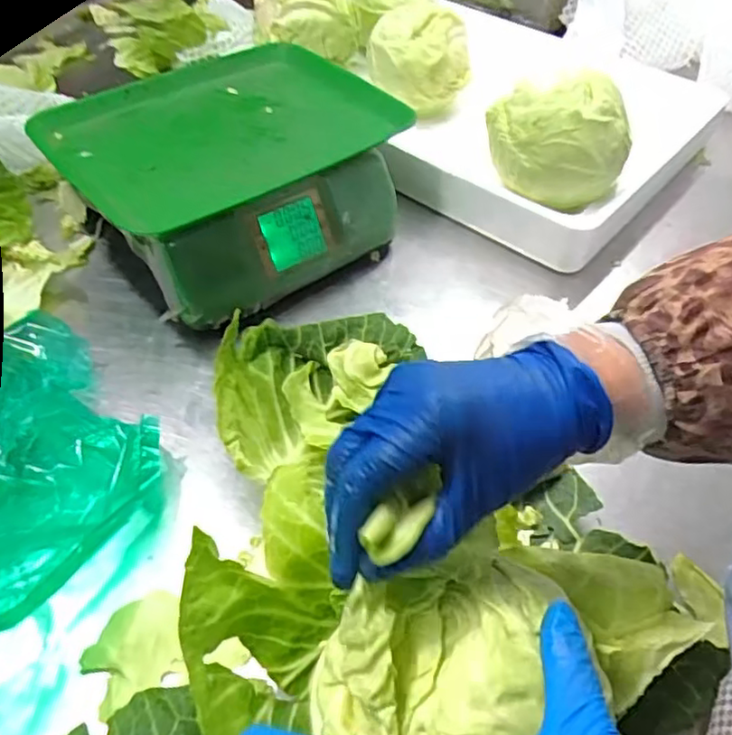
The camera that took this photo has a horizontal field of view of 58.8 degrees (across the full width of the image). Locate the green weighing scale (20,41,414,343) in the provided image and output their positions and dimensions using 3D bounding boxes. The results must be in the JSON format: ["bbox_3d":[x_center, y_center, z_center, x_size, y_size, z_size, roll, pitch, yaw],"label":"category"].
[{"bbox_3d":[-0.121,-0.174,0.602,0.231,0.122,0.280,37,57,26],"label":"green weighing scale"}]

